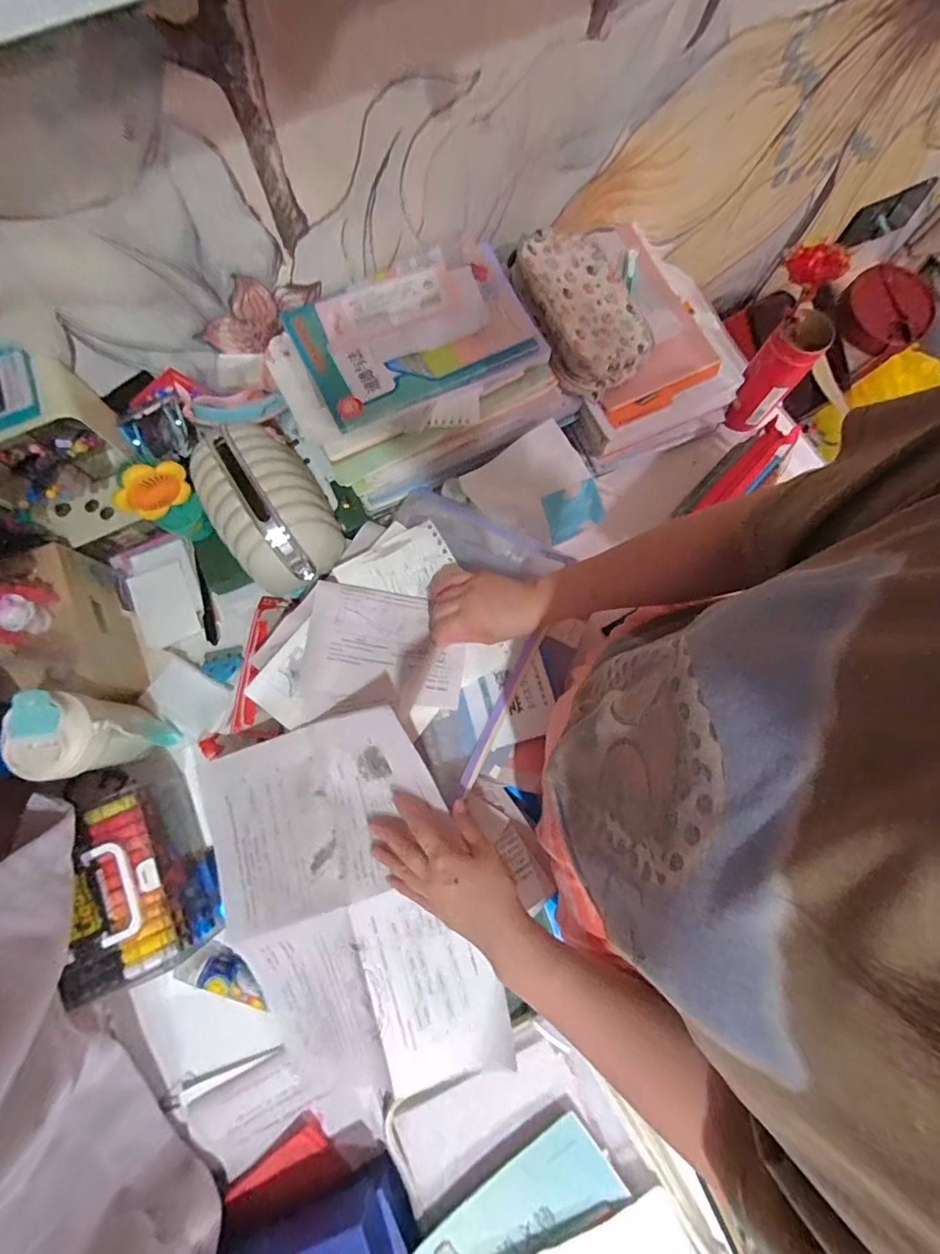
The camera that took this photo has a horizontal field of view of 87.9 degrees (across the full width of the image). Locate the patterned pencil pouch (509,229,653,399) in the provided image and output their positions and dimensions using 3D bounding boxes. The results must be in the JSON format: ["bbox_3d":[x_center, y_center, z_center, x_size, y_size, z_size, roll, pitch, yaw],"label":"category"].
[{"bbox_3d":[0.140,-0.416,0.634,0.136,0.064,0.226,-24,78,-5],"label":"patterned pencil pouch"}]

